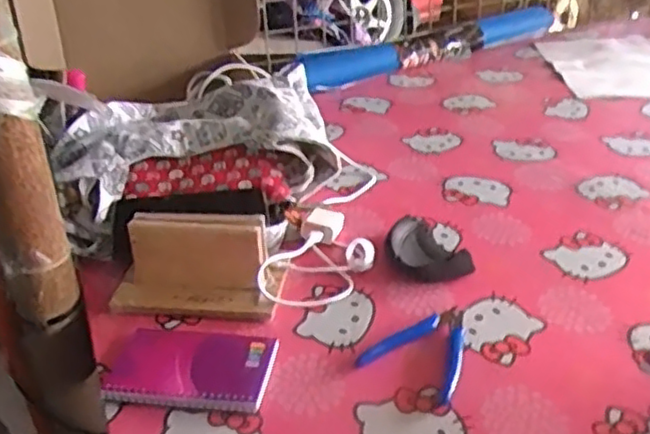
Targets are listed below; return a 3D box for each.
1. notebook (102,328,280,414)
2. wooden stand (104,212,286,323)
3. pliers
[{"bbox_3d":[-0.113,0.128,0.583,0.135,0.014,0.084,2,32,7],"label":"notebook"},{"bbox_3d":[-0.124,0.046,0.652,0.161,0.071,0.075,-2,32,2],"label":"wooden stand"},{"bbox_3d":[0.090,0.108,0.598,0.084,0.015,0.107,18,37,29],"label":"pliers"}]

